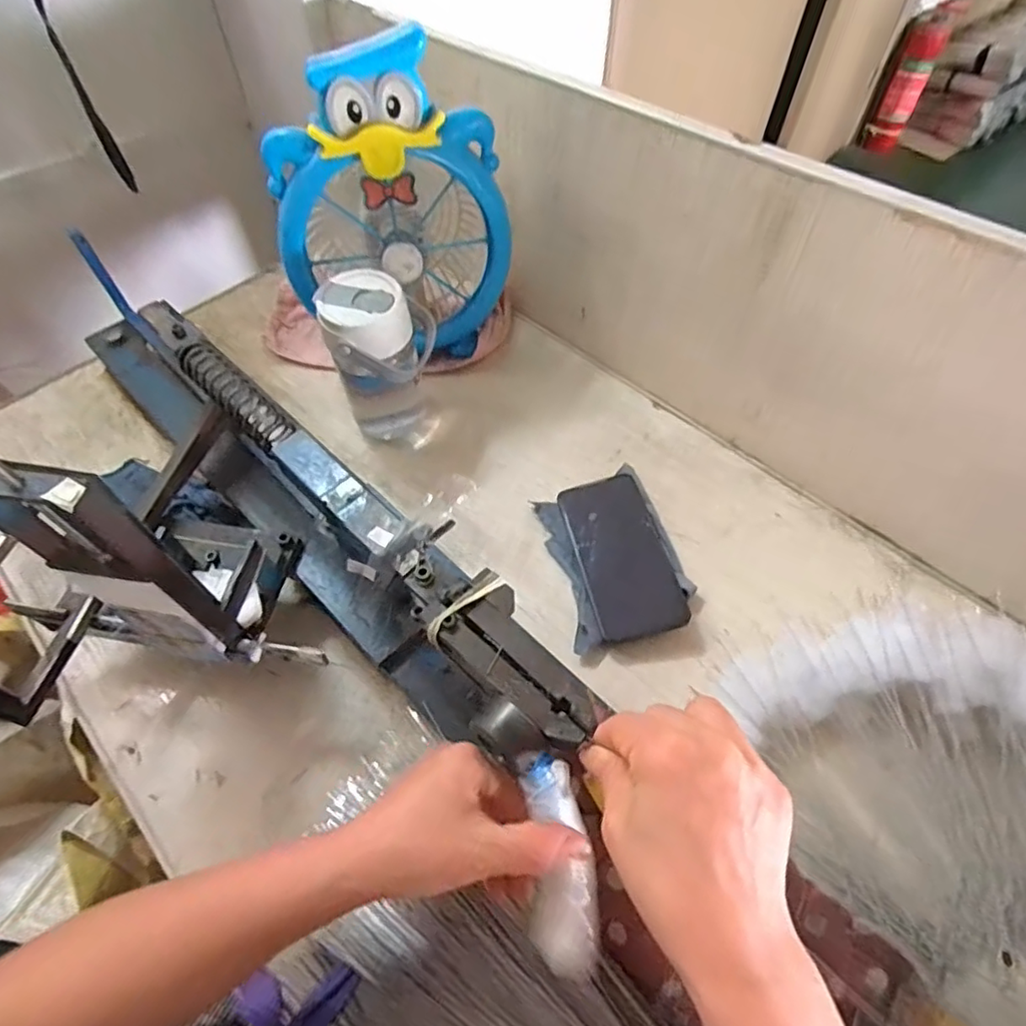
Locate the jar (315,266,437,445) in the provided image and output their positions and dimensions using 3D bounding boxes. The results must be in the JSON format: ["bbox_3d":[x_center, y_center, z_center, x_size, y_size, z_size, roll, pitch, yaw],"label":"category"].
[{"bbox_3d":[-0.125,-0.148,0.595,0.093,0.166,0.085,0,56,0],"label":"jar"}]

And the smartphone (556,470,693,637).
[{"bbox_3d":[0.097,0.034,0.541,0.075,0.012,0.161,-21,55,9],"label":"smartphone"}]

